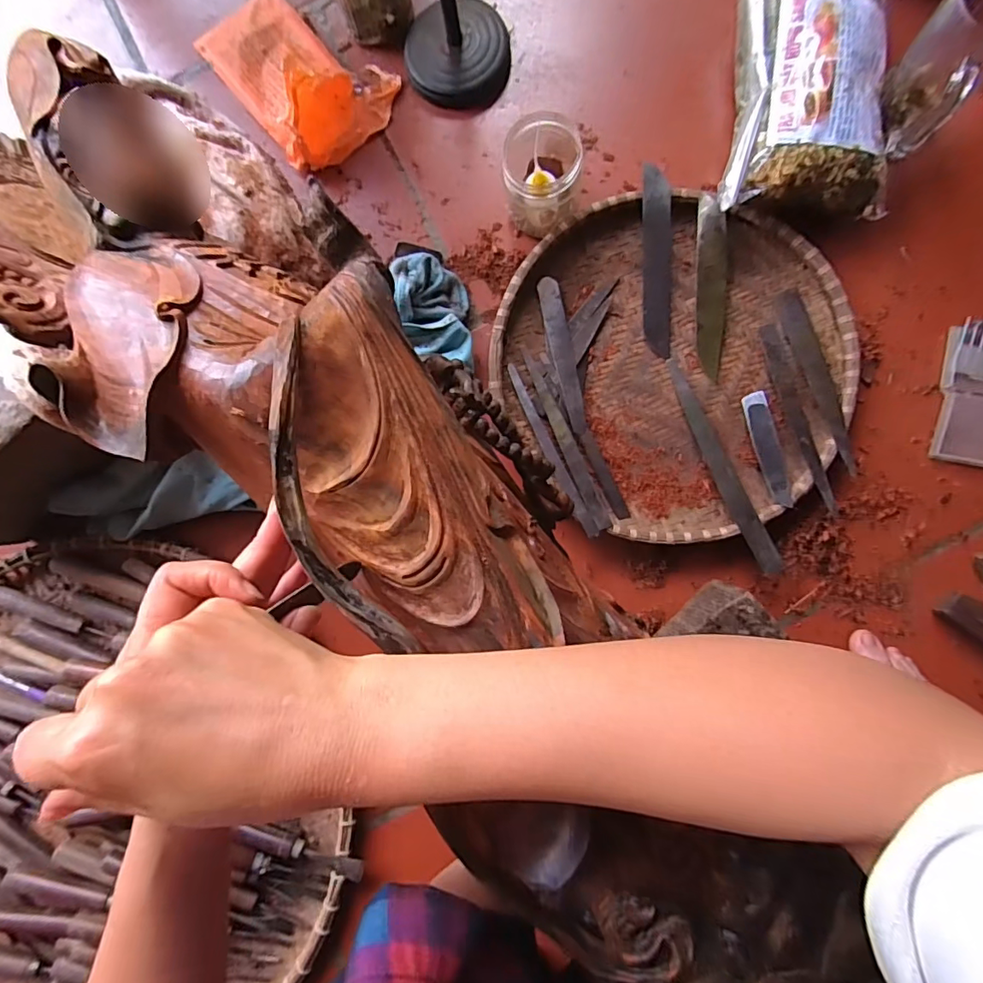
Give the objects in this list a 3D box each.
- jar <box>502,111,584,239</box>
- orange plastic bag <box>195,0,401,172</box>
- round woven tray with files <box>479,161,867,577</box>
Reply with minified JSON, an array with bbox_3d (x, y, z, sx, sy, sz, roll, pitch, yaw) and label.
[{"bbox_3d":[0.047,-0.300,0.483,0.069,0.099,0.073,0,85,4],"label":"jar"},{"bbox_3d":[-0.208,-0.458,0.530,0.147,0.064,0.221,-39,84,0],"label":"orange plastic bag"},{"bbox_3d":[0.177,-0.121,0.495,0.334,0.031,0.331,0,85,4],"label":"round woven tray with files"}]

